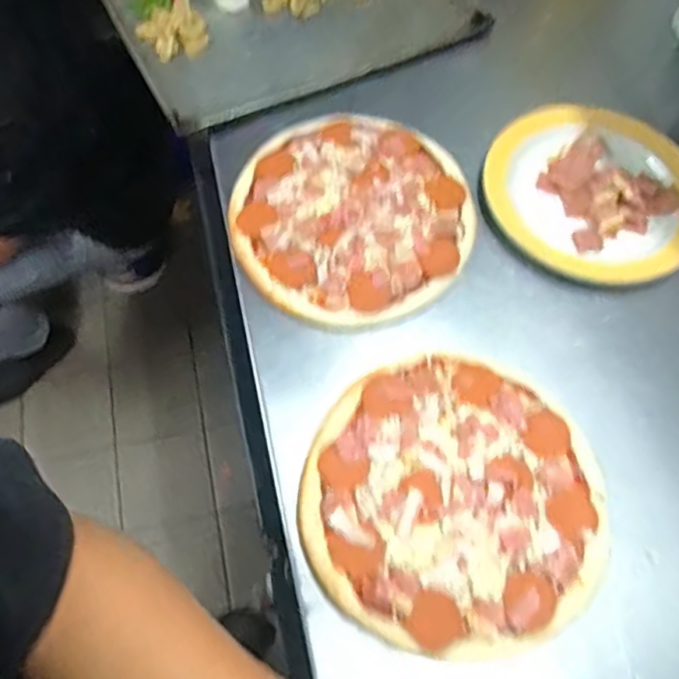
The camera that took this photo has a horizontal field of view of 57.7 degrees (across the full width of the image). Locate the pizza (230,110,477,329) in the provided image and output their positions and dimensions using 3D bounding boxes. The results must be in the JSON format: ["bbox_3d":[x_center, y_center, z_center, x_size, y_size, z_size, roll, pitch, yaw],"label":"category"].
[{"bbox_3d":[0.014,-0.139,0.664,0.245,0.030,0.257,1,63,-3],"label":"pizza"}]

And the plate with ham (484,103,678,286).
[{"bbox_3d":[0.282,-0.171,0.686,0.213,0.029,0.243,-18,66,-12],"label":"plate with ham"}]

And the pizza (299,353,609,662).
[{"bbox_3d":[0.100,0.135,0.530,0.244,0.033,0.243,1,63,-3],"label":"pizza"}]

